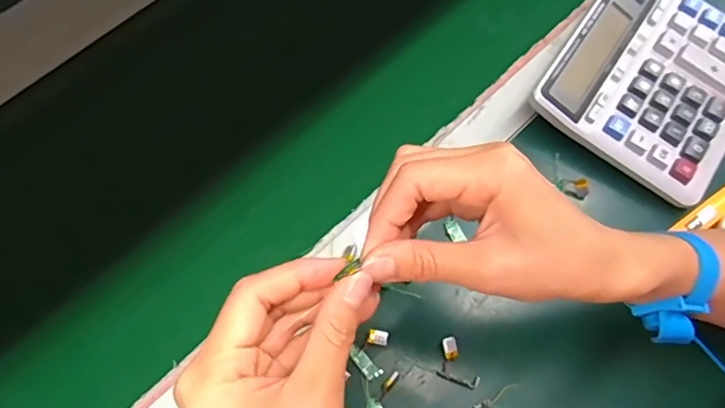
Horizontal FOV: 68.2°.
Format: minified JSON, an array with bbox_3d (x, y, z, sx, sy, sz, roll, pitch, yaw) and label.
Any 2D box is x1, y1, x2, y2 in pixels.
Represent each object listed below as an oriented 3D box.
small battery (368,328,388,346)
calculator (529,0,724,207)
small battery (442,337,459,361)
[{"bbox_3d":[0.012,0.099,0.398,0.015,0.004,0.011,10,69,5],"label":"small battery"},{"bbox_3d":[0.253,-0.110,0.459,0.155,0.044,0.185,33,72,12],"label":"calculator"},{"bbox_3d":[0.065,0.106,0.395,0.010,0.004,0.016,-9,68,-3],"label":"small battery"}]

